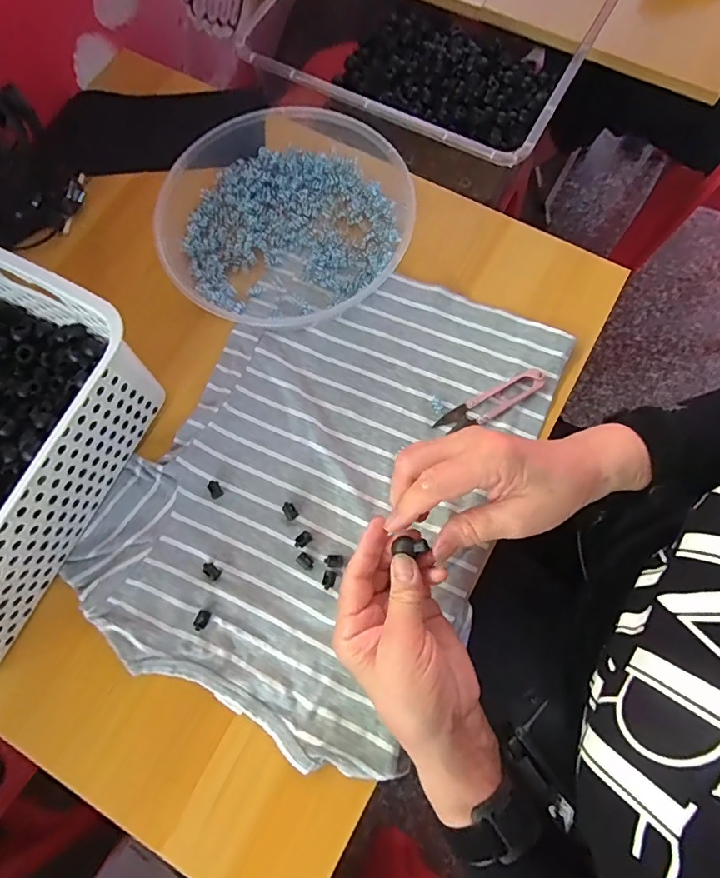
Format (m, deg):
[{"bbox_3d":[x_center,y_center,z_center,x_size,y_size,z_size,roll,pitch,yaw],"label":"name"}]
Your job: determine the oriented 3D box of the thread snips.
[{"bbox_3d":[0.111,-0.031,0.409,0.096,0.012,0.024,-29,76,-6],"label":"thread snips"}]

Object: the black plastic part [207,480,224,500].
[{"bbox_3d":[-0.120,0.041,0.398,0.010,0.008,0.014,-27,76,-6],"label":"black plastic part"}]

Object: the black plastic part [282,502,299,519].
[{"bbox_3d":[-0.057,0.058,0.393,0.009,0.007,0.015,-36,77,-8],"label":"black plastic part"}]

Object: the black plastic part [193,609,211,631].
[{"bbox_3d":[-0.122,0.140,0.374,0.010,0.004,0.015,23,77,7],"label":"black plastic part"}]

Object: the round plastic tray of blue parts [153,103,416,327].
[{"bbox_3d":[-0.072,-0.210,0.449,0.223,0.038,0.207,0,75,1],"label":"round plastic tray of blue parts"}]

